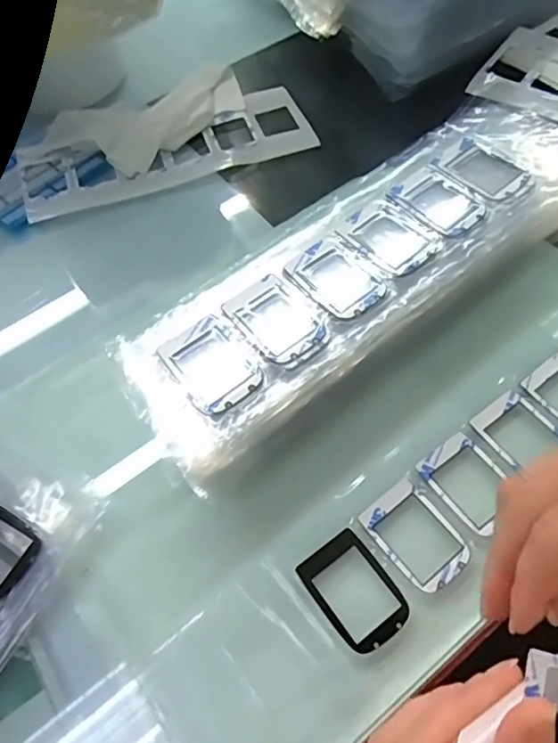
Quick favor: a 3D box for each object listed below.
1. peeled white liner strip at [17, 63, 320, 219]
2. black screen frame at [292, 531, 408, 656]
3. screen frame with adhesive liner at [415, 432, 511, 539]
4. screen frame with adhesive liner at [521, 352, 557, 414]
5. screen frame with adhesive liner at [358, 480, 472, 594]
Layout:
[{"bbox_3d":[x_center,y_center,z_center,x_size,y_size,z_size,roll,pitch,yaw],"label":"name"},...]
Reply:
[{"bbox_3d":[-0.098,-0.201,0.434,0.230,0.015,0.118,-18,61,-6],"label":"peeled white liner strip"},{"bbox_3d":[0.037,0.106,0.258,0.037,0.004,0.052,-34,64,-15],"label":"black screen frame"},{"bbox_3d":[0.102,0.057,0.280,0.035,0.004,0.048,-35,64,-15],"label":"screen frame with adhesive liner"},{"bbox_3d":[0.168,0.013,0.301,0.035,0.004,0.049,-36,65,-15],"label":"screen frame with adhesive liner"},{"bbox_3d":[0.070,0.083,0.268,0.036,0.004,0.051,-35,64,-15],"label":"screen frame with adhesive liner"}]

